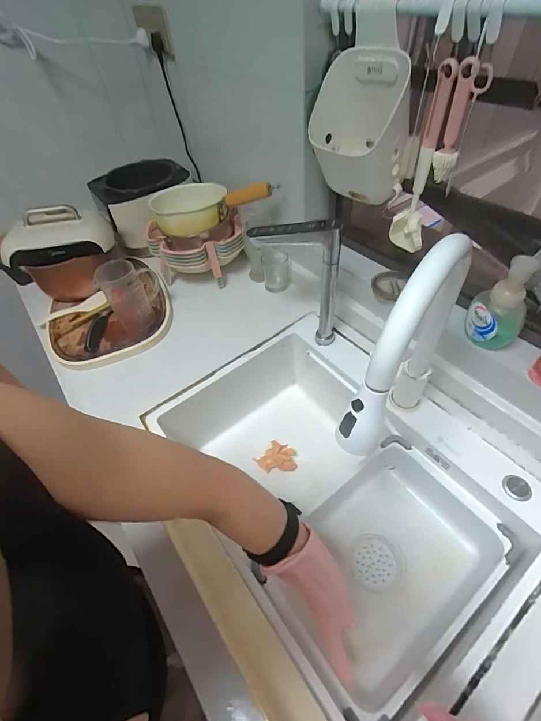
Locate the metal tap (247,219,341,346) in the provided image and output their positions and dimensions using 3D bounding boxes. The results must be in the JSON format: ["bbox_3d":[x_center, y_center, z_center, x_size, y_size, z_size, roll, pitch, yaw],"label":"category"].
[{"bbox_3d":[0.052,-0.151,0.679,0.162,0.268,0.046,10,52,14],"label":"metal tap"}]

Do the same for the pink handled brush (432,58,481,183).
[{"bbox_3d":[0.246,-0.313,0.454,0.029,0.136,0.024,18,55,20],"label":"pink handled brush"}]

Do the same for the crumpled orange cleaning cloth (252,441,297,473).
[{"bbox_3d":[0.011,0.226,0.801,0.094,0.030,0.067,-2,50,4],"label":"crumpled orange cleaning cloth"}]

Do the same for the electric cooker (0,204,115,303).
[{"bbox_3d":[-0.512,-0.284,0.856,0.188,0.183,0.236,-17,51,-8],"label":"electric cooker"}]

